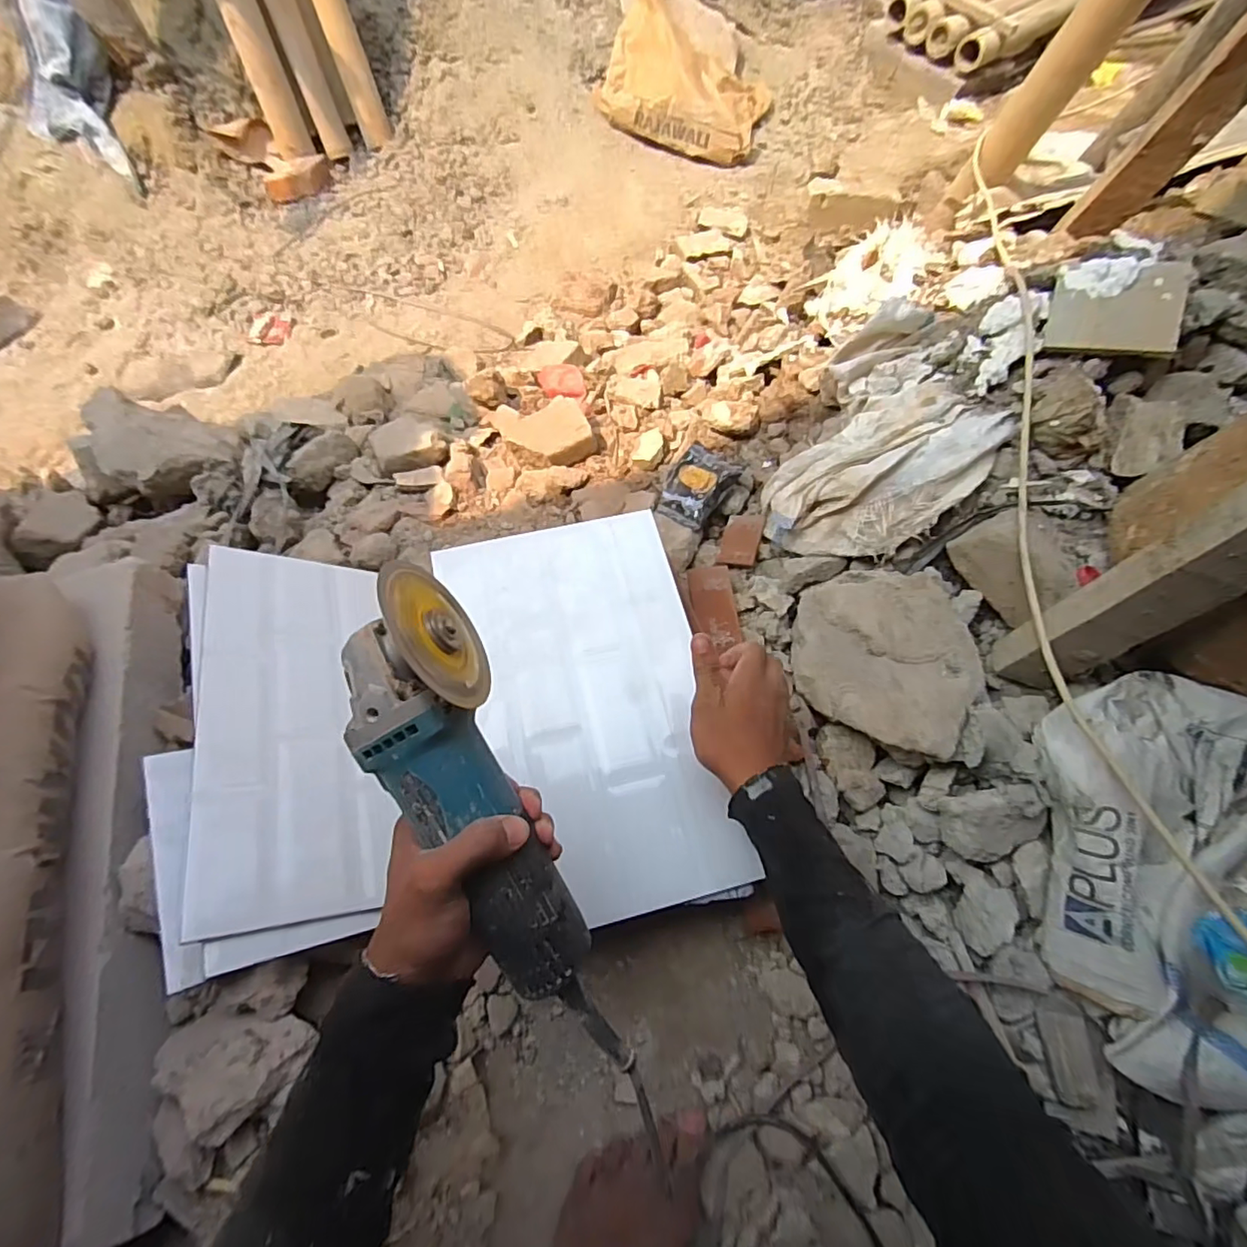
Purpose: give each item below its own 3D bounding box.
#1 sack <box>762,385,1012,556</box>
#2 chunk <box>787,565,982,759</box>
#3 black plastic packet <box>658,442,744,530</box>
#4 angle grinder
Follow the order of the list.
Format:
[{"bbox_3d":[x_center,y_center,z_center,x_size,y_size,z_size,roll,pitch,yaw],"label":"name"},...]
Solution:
[{"bbox_3d":[0.300,-0.178,0.678,0.271,0.049,0.163,-36,67,15],"label":"sack"},{"bbox_3d":[0.278,0.040,0.631,0.183,0.060,0.211,-12,65,31],"label":"chunk"},{"bbox_3d":[0.099,-0.196,0.811,0.095,0.034,0.120,33,69,17],"label":"black plastic packet"},{"bbox_3d":[-0.088,0.124,0.358,0.080,0.082,0.325,-24,93,-10],"label":"angle grinder"}]

